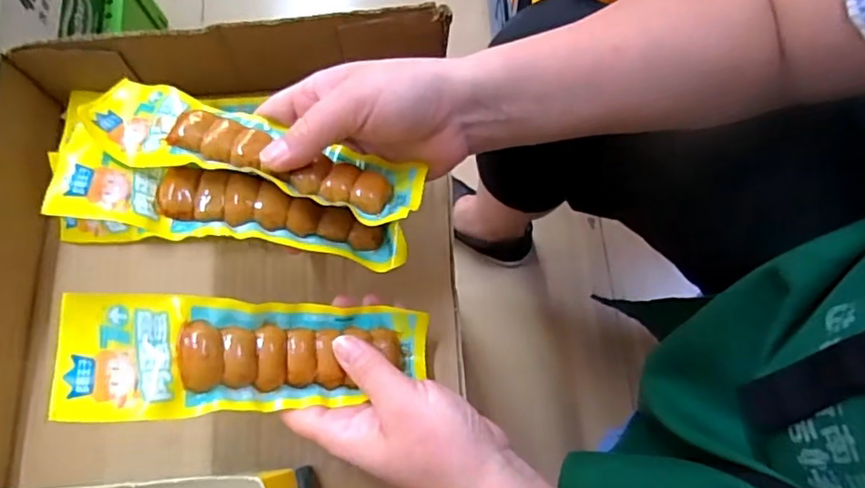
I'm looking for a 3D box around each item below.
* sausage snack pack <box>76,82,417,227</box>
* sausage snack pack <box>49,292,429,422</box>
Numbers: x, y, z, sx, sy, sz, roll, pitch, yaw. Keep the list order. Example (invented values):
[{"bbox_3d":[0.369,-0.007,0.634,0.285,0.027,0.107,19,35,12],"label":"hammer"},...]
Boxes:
[{"bbox_3d":[-0.092,-0.044,0.303,0.173,0.025,0.051,16,47,0],"label":"sausage snack pack"},{"bbox_3d":[-0.085,0.054,0.293,0.174,0.014,0.056,2,70,-28],"label":"sausage snack pack"}]

